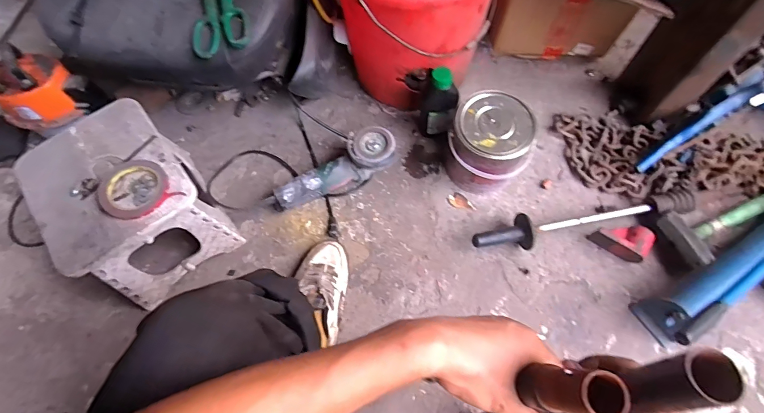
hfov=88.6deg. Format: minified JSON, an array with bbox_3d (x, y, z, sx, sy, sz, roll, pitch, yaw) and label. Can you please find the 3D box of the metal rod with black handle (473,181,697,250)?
[{"bbox_3d":[0.434,0.025,0.819,0.508,0.054,0.066,-12,65,-5],"label":"metal rod with black handle"}]

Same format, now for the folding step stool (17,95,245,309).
[{"bbox_3d":[-0.479,-0.004,0.762,0.231,0.219,0.277,-38,70,-16],"label":"folding step stool"}]

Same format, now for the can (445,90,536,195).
[{"bbox_3d":[0.220,-0.120,0.826,0.151,0.171,0.152,0,65,0],"label":"can"}]

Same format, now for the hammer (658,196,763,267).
[{"bbox_3d":[0.726,0.032,0.789,0.315,0.042,0.108,-15,66,-7],"label":"hammer"}]

